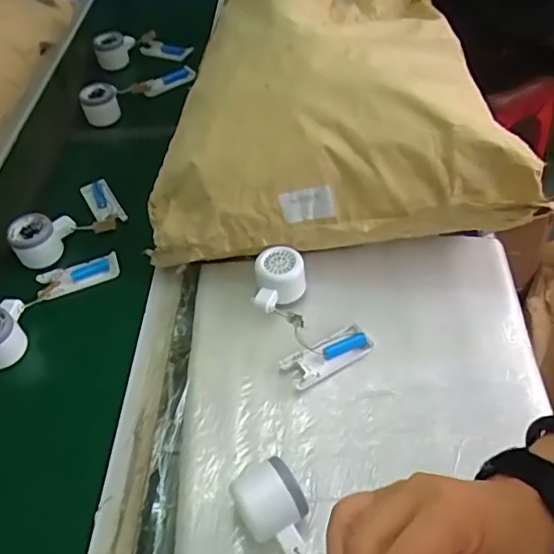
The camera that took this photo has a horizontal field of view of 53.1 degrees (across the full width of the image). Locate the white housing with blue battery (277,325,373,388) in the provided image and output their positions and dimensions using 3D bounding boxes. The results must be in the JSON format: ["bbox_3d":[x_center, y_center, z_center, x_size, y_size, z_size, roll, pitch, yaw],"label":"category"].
[{"bbox_3d":[0.056,0.086,0.605,0.098,0.016,0.037,-25,51,-16],"label":"white housing with blue battery"}]

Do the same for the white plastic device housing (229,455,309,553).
[{"bbox_3d":[-0.003,0.207,0.490,0.054,0.054,0.079,-28,52,-18],"label":"white plastic device housing"}]

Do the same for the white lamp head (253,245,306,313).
[{"bbox_3d":[0.003,0.007,0.658,0.062,0.047,0.084,-3,56,5],"label":"white lamp head"}]

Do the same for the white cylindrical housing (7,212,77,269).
[{"bbox_3d":[-0.318,-0.052,0.753,0.079,0.048,0.079,-3,49,3],"label":"white cylindrical housing"}]

